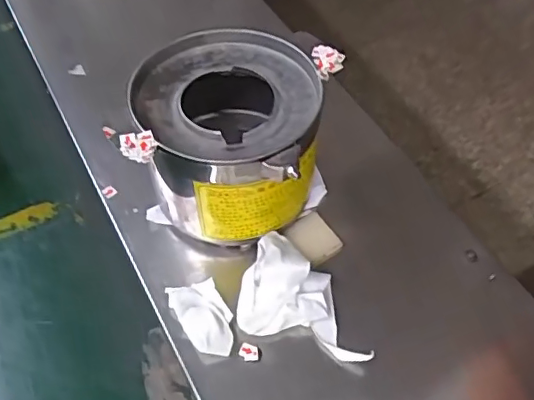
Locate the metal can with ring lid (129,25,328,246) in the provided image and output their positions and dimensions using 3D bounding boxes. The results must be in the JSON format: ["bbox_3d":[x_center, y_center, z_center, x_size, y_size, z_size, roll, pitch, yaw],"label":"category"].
[{"bbox_3d":[-0.032,-0.052,0.456,0.132,0.112,0.142,2,52,-2],"label":"metal can with ring lid"}]

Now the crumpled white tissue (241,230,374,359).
[{"bbox_3d":[0.031,0.072,0.429,0.100,0.031,0.077,14,52,7],"label":"crumpled white tissue"}]

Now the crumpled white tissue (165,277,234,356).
[{"bbox_3d":[-0.046,0.088,0.421,0.037,0.015,0.061,-24,57,-21],"label":"crumpled white tissue"}]

